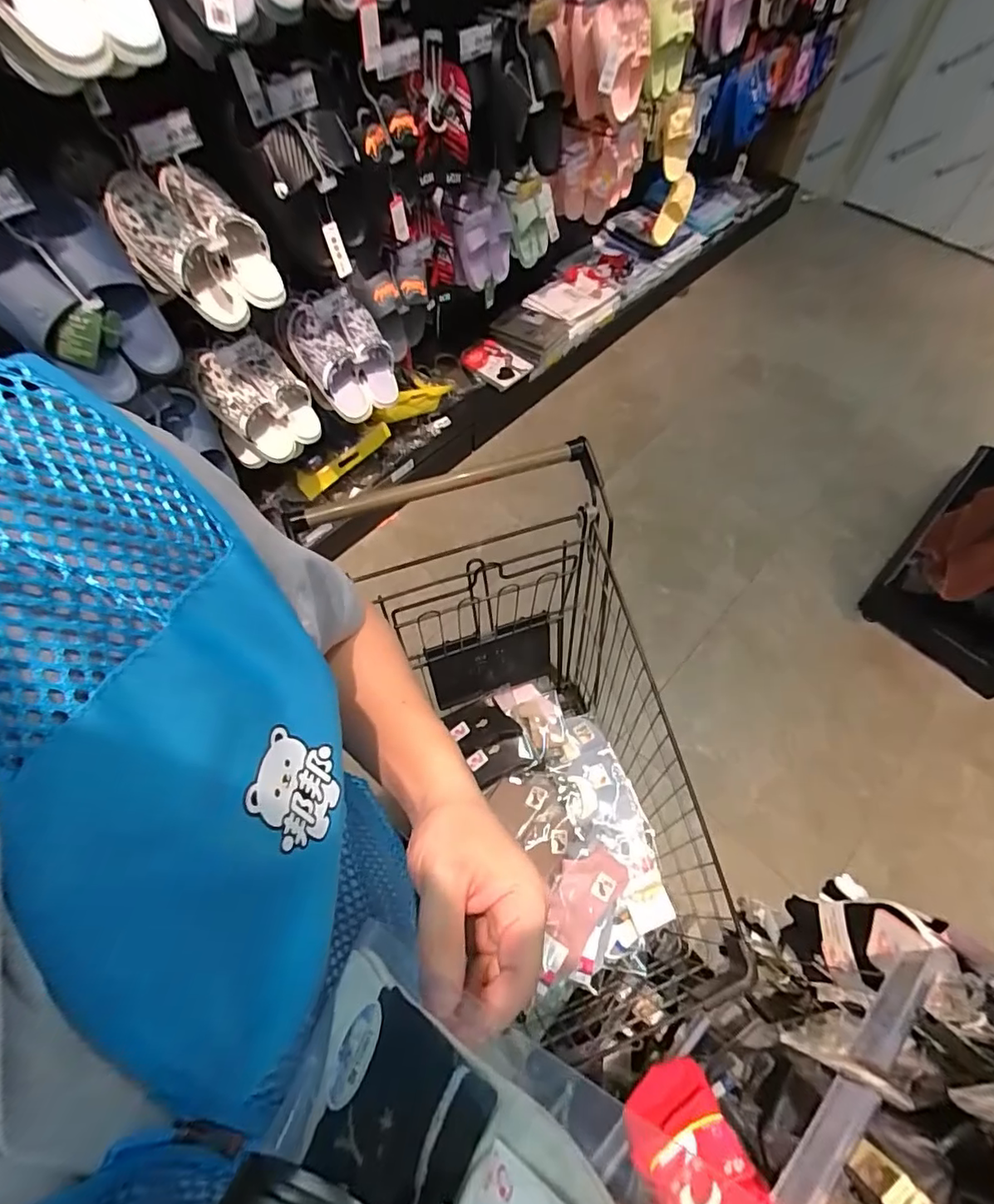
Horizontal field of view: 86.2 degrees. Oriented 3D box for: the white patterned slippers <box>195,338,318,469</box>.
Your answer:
[{"bbox_3d":[-0.506,-0.431,1.159,0.207,0.255,0.115,-33,32,-26],"label":"white patterned slippers"}]

